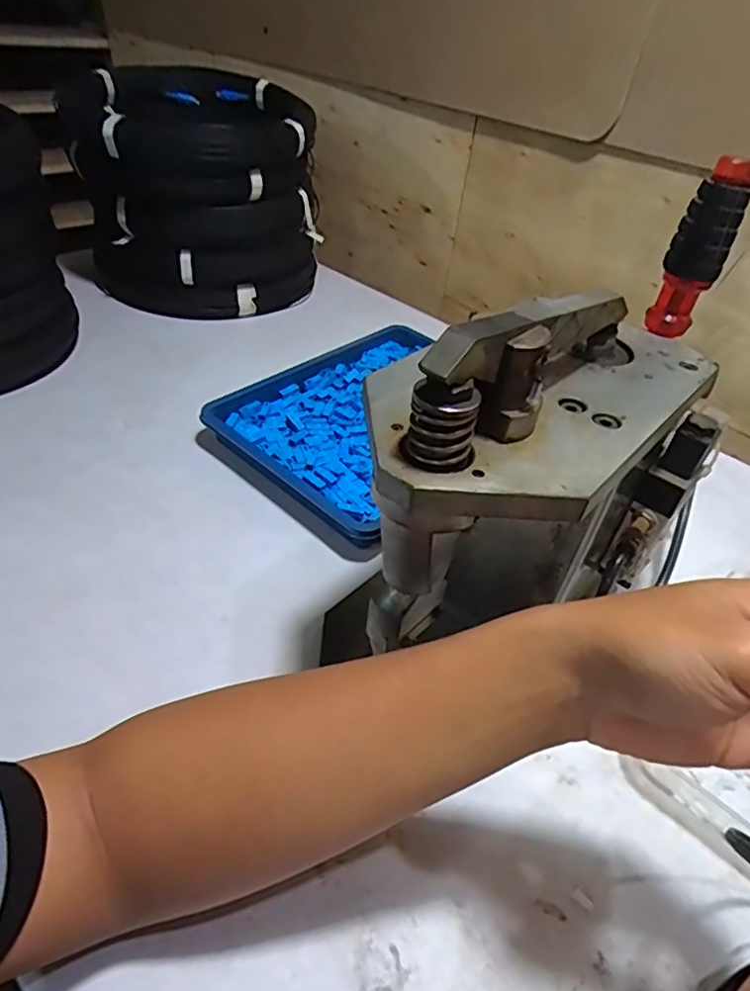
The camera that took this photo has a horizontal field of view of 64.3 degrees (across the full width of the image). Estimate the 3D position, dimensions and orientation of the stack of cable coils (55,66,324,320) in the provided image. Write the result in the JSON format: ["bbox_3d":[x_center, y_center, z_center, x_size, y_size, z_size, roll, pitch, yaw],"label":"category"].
[{"bbox_3d":[-0.229,-0.400,0.820,0.255,0.251,0.309,35,48,28],"label":"stack of cable coils"}]

